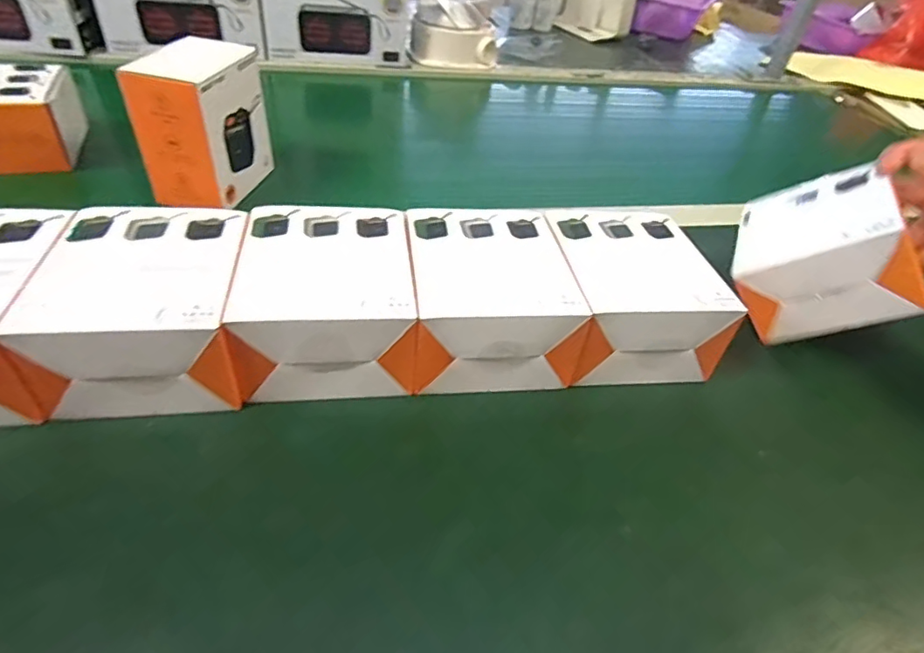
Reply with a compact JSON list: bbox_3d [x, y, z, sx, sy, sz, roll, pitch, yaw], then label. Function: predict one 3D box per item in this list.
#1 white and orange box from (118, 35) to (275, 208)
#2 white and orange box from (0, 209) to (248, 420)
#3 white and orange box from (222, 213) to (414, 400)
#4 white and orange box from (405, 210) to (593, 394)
[{"bbox_3d":[-0.219,-0.174,0.454,0.062,0.110,0.097,10,41,3],"label":"white and orange box"},{"bbox_3d":[-0.175,-0.011,0.305,0.097,0.064,0.111,-1,42,-9],"label":"white and orange box"},{"bbox_3d":[-0.078,-0.016,0.327,0.104,0.062,0.114,-2,42,-11],"label":"white and orange box"},{"bbox_3d":[0.019,-0.017,0.344,0.106,0.062,0.120,-3,42,-11],"label":"white and orange box"}]

